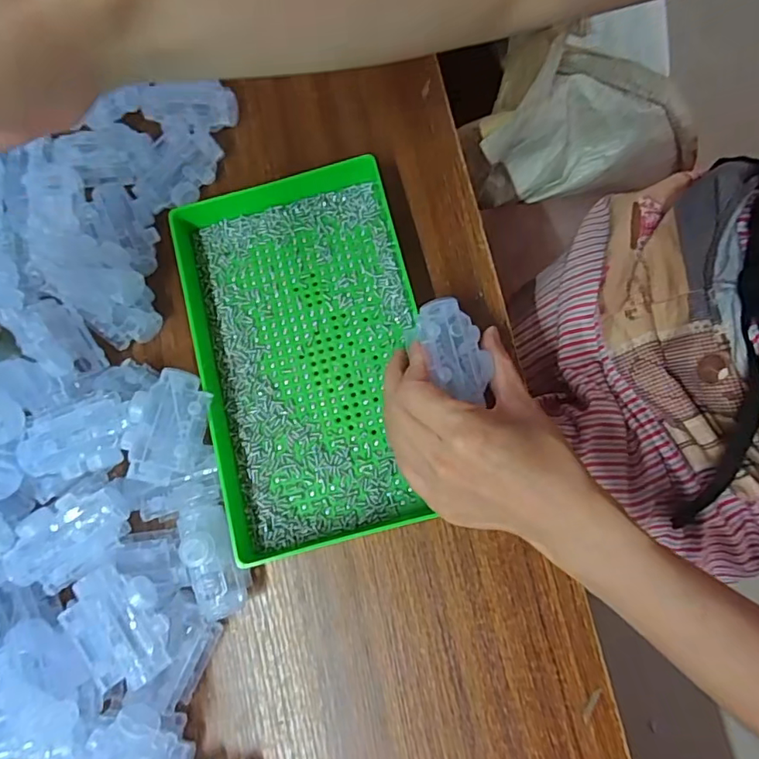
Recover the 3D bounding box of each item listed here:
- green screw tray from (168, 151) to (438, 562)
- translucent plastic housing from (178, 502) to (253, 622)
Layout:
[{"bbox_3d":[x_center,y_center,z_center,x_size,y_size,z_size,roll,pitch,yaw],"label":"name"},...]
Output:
[{"bbox_3d":[-0.047,-0.017,0.355,0.150,0.027,0.242,-13,78,1],"label":"green screw tray"},{"bbox_3d":[-0.103,0.110,0.324,0.028,0.020,0.067,-25,79,-2],"label":"translucent plastic housing"}]

